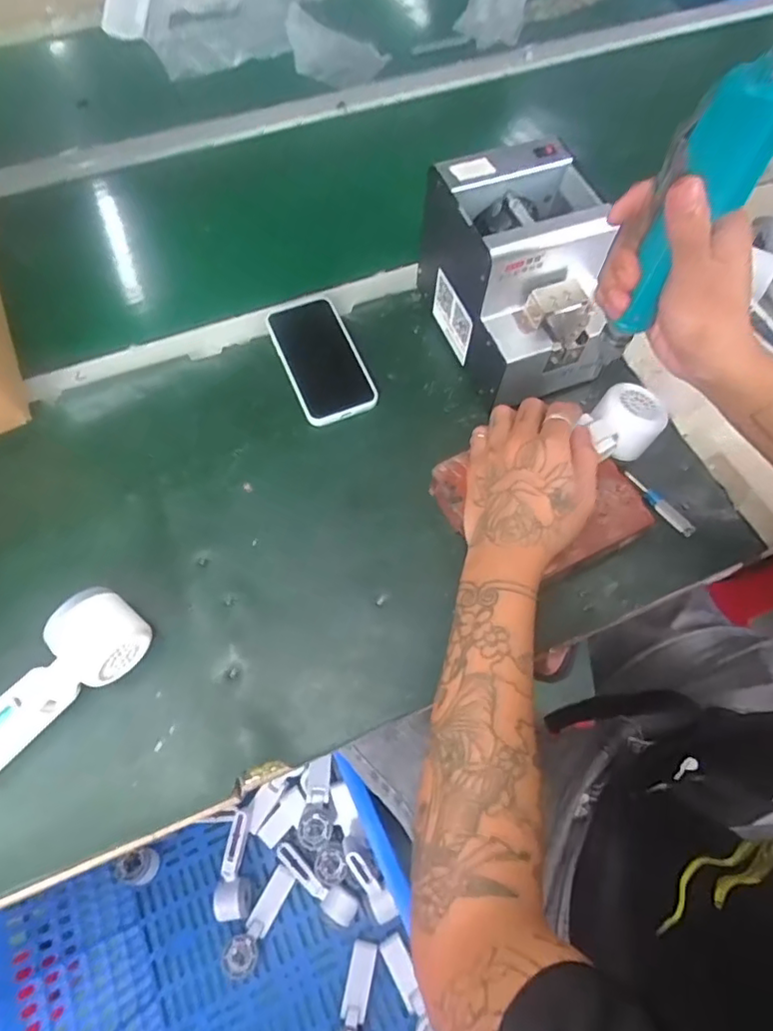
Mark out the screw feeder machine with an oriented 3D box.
[{"bbox_3d":[0.129,-0.222,0.537,0.134,0.147,0.172,-16,67,-9],"label":"screw feeder machine"}]

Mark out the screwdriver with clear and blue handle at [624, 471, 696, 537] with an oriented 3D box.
[{"bbox_3d":[0.249,-0.011,0.520,0.015,0.006,0.078,-36,71,-17],"label":"screwdriver with clear and blue handle"}]

